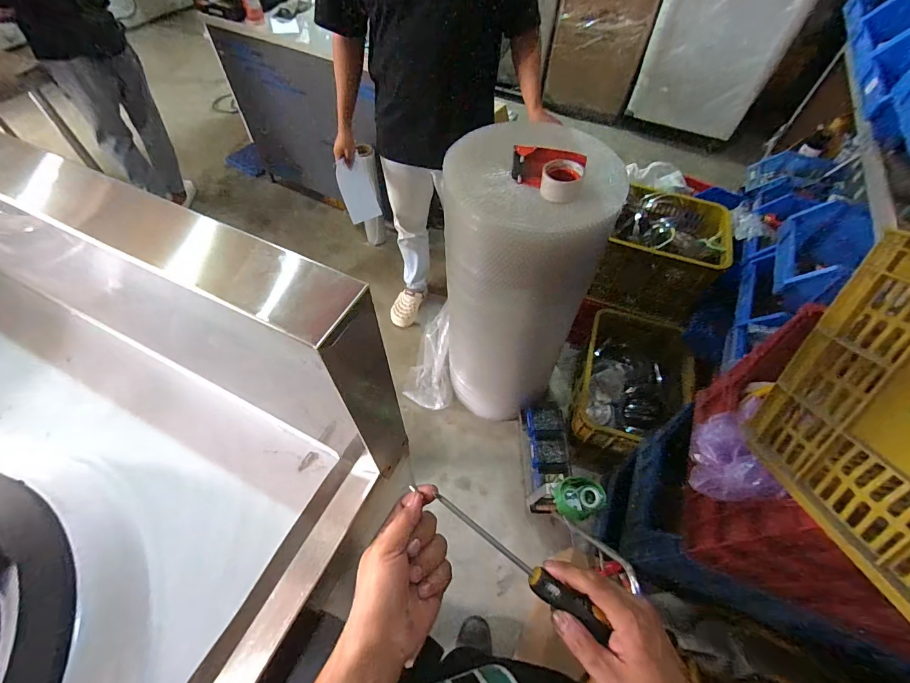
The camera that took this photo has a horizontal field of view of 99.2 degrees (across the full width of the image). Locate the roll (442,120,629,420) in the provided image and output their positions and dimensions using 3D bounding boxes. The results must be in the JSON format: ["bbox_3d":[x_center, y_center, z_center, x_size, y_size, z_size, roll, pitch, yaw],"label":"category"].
[{"bbox_3d":[0.161,-0.120,1.219,0.356,0.980,0.342,1,56,-1],"label":"roll"}]

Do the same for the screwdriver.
[{"bbox_3d":[0.061,0.211,0.371,0.185,0.019,0.022,35,62,10],"label":"screwdriver"}]

